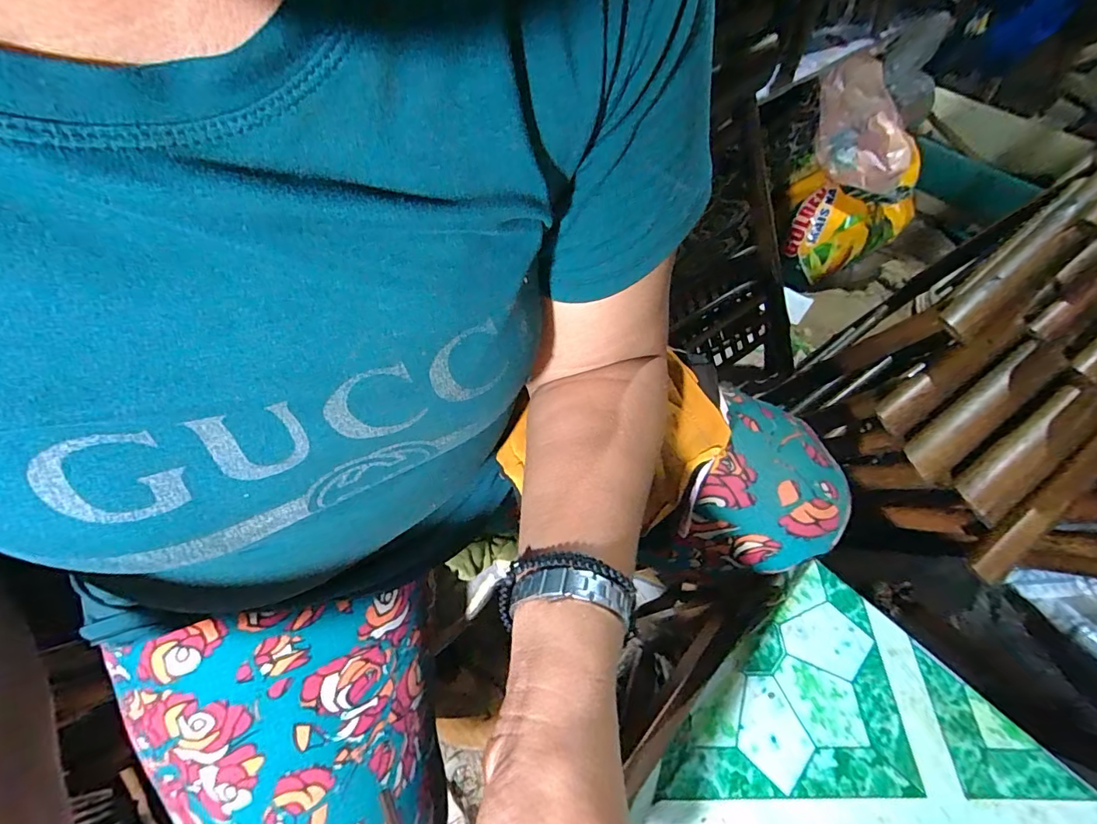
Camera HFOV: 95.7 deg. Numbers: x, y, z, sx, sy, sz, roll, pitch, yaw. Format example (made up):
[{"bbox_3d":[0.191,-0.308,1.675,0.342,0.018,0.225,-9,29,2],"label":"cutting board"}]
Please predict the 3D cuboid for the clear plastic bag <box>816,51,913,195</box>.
[{"bbox_3d":[0.679,-0.617,1.073,0.152,0.138,0.255,3,69,1],"label":"clear plastic bag"}]

